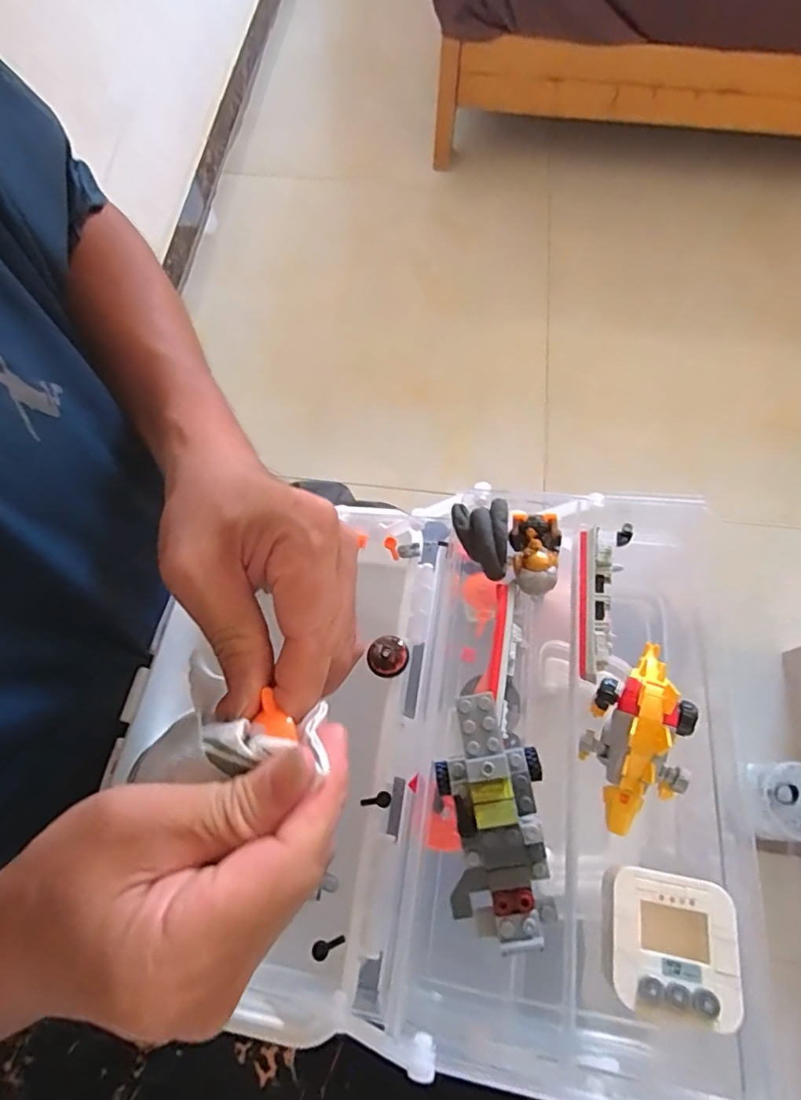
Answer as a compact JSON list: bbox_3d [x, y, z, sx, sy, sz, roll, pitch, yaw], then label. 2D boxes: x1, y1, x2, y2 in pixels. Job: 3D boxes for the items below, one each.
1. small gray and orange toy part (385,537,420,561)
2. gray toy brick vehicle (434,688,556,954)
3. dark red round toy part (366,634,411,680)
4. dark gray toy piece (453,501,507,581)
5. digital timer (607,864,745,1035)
[{"bbox_3d":[0.001,0.000,0.333,0.022,0.006,0.012,10,69,4],"label":"small gray and orange toy part"},{"bbox_3d":[0.037,0.104,0.215,0.038,0.028,0.087,-2,69,0],"label":"gray toy brick vehicle"},{"bbox_3d":[-0.007,0.058,0.300,0.022,0.006,0.023,0,69,0],"label":"dark red round toy part"},{"bbox_3d":[0.039,-0.007,0.269,0.026,0.017,0.039,3,69,1],"label":"dark gray toy piece"},{"bbox_3d":[0.093,0.134,0.185,0.040,0.011,0.041,8,69,3],"label":"digital timer"}]

